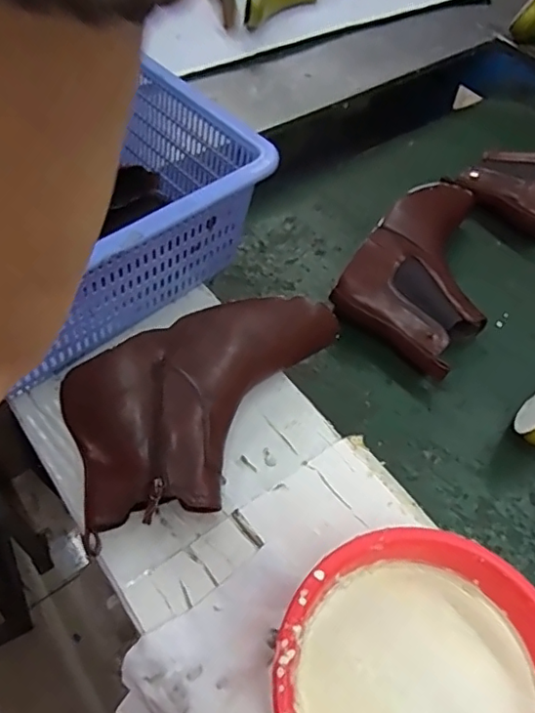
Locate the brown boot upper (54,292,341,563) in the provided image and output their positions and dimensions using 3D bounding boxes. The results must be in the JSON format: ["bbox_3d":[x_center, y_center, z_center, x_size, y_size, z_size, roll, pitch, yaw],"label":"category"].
[{"bbox_3d":[-0.046,0.044,0.511,0.274,0.065,0.146,-23,59,-18],"label":"brown boot upper"}]

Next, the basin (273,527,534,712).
[{"bbox_3d":[0.099,0.224,0.385,0.184,0.072,0.186,1,55,-2],"label":"basin"}]

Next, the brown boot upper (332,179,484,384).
[{"bbox_3d":[0.194,-0.101,0.666,0.149,0.080,0.231,33,59,19],"label":"brown boot upper"}]

